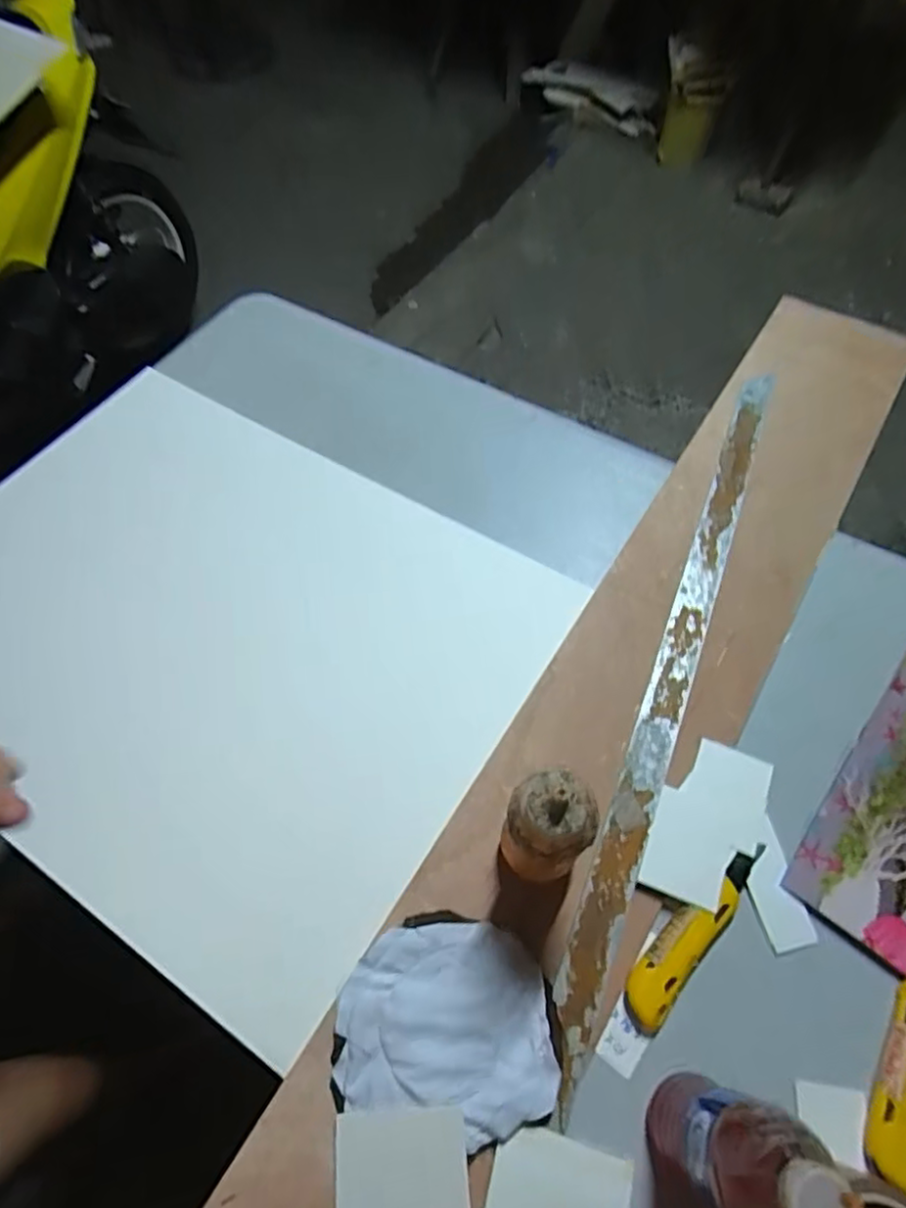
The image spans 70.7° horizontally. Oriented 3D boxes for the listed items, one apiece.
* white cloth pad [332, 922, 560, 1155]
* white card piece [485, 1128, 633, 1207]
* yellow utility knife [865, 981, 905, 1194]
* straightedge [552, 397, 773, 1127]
[{"bbox_3d":[-0.008,0.313,0.473,0.153,0.015,0.132,-5,60,-2],"label":"white cloth pad"},{"bbox_3d":[0.071,0.398,0.429,0.090,0.005,0.065,14,61,10],"label":"white card piece"},{"bbox_3d":[0.323,0.338,0.455,0.034,0.015,0.127,27,64,16],"label":"yellow utility knife"},{"bbox_3d":[0.226,0.038,0.629,0.038,0.006,0.757,21,62,13],"label":"straightedge"}]

